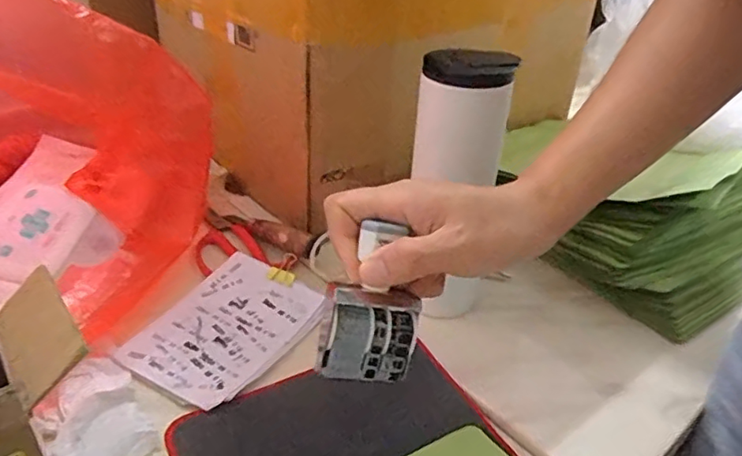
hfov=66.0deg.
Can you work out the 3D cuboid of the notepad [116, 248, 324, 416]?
[{"bbox_3d":[-0.120,0.080,0.475,0.111,0.015,0.147,22,37,27],"label":"notepad"}]

